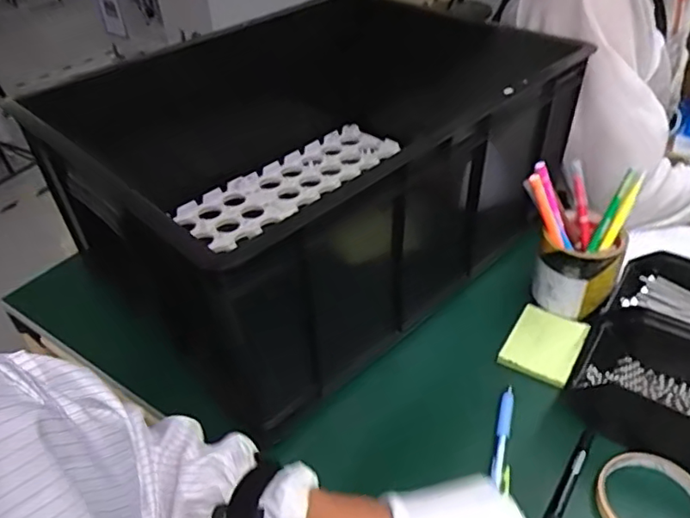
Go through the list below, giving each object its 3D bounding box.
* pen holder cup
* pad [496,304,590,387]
[{"bbox_3d":[0.259,0.006,0.634,0.085,0.081,0.083,-2,40,2],"label":"pen holder cup"},{"bbox_3d":[0.214,0.091,0.612,0.071,0.009,0.095,21,46,27],"label":"pad"}]

